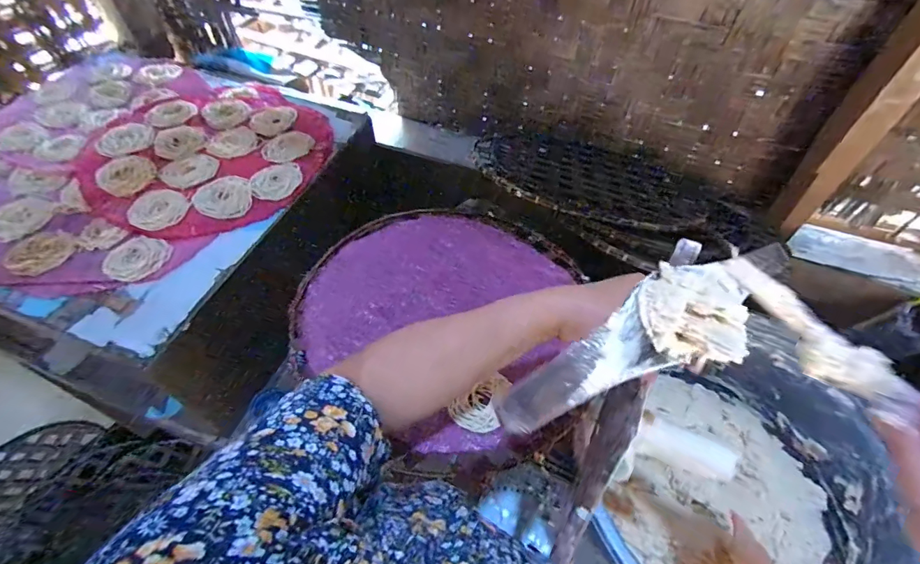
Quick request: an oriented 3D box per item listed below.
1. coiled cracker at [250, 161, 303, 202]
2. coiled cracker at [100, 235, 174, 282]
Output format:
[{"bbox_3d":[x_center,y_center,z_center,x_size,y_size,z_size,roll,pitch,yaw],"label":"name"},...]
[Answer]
[{"bbox_3d":[-0.273,-0.154,0.663,0.066,0.008,0.082,11,53,7],"label":"coiled cracker"},{"bbox_3d":[-0.418,-0.031,0.572,0.071,0.011,0.072,1,52,-1],"label":"coiled cracker"}]

